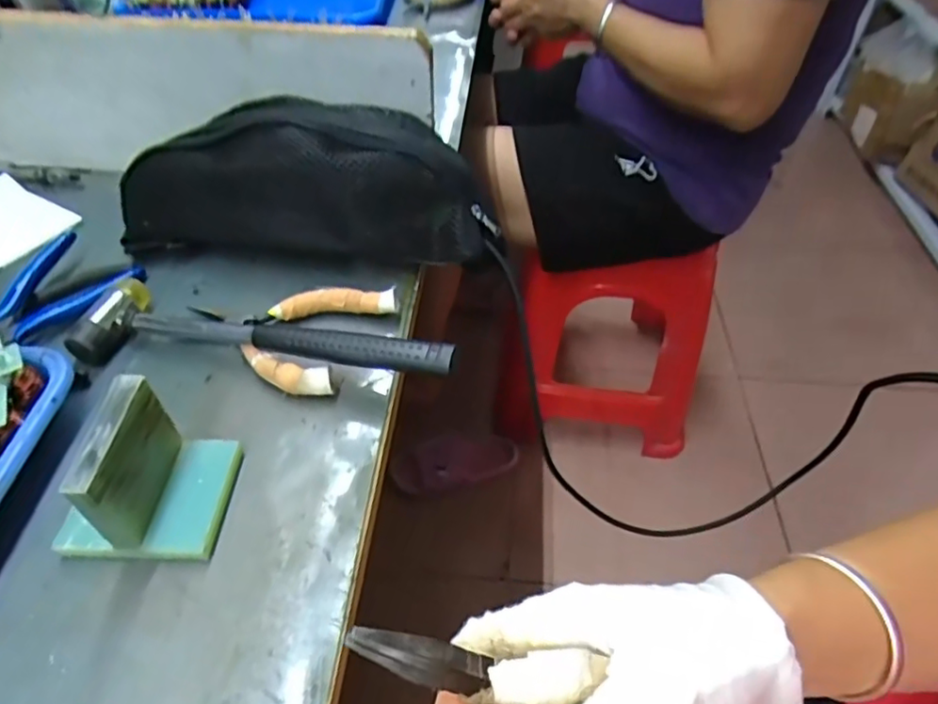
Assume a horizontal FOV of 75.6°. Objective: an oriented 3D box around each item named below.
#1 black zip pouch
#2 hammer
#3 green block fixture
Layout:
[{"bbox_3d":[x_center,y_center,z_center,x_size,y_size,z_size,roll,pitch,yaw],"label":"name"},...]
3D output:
[{"bbox_3d":[-0.118,-0.115,0.439,0.275,0.097,0.065,5,47,3],"label":"black zip pouch"},{"bbox_3d":[-0.126,-0.013,0.380,0.240,0.045,0.057,8,48,6],"label":"hammer"},{"bbox_3d":[-0.163,0.058,0.298,0.075,0.066,0.066,0,47,-1],"label":"green block fixture"}]

